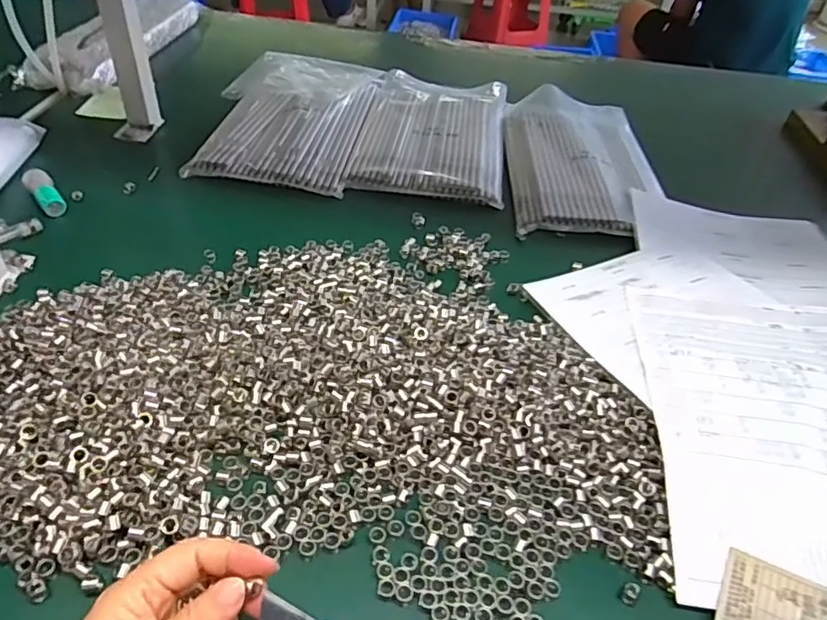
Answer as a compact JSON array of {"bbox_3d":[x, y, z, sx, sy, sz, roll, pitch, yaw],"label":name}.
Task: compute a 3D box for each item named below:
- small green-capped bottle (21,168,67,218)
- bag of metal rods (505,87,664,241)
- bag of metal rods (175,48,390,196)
[{"bbox_3d":[-0.379,-0.120,0.613,0.025,0.025,0.064,-27,51,-32],"label":"small green-capped bottle"},{"bbox_3d":[0.213,-0.198,0.755,0.182,0.029,0.329,6,41,0],"label":"bag of metal rods"},{"bbox_3d":[-0.161,-0.258,0.780,0.201,0.029,0.311,8,41,2],"label":"bag of metal rods"}]

